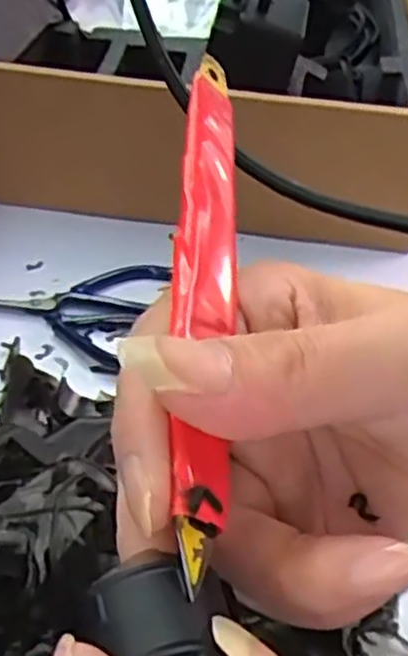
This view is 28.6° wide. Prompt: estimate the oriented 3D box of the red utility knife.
[{"bbox_3d":[0.000,-0.014,0.161,0.012,0.014,0.129,4,53,-2],"label":"red utility knife"}]

